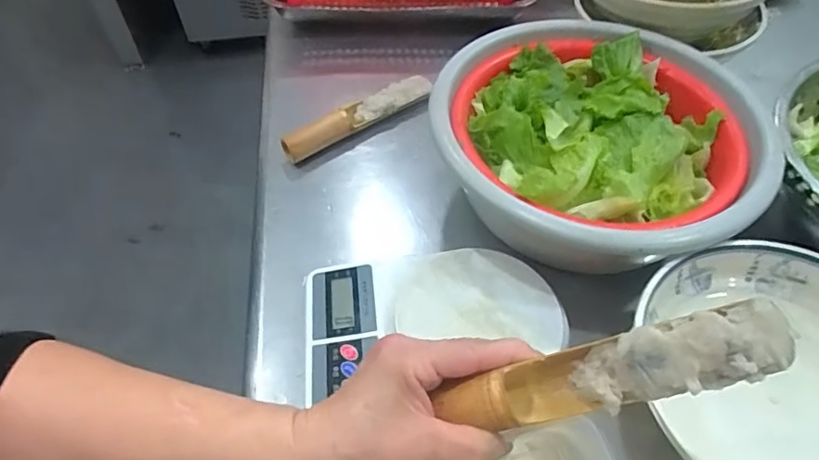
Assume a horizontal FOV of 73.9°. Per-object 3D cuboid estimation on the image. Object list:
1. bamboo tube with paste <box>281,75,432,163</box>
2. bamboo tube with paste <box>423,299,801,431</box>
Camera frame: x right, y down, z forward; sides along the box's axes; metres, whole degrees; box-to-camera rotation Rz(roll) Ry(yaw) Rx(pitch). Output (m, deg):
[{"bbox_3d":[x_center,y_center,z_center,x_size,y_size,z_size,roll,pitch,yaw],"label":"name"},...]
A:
[{"bbox_3d":[-0.057,-0.137,0.643,0.195,0.036,0.030,-33,58,-22],"label":"bamboo tube with paste"},{"bbox_3d":[0.093,0.071,0.266,0.161,0.031,0.031,-22,47,24],"label":"bamboo tube with paste"}]

